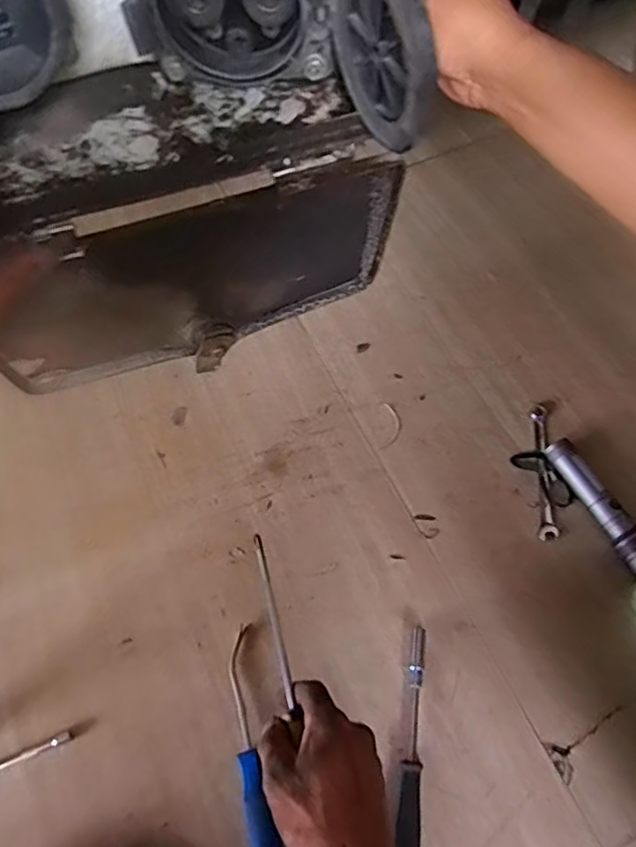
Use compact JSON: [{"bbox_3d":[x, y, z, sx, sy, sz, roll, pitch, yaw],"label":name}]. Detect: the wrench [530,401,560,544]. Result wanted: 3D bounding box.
[{"bbox_3d":[0.231,0.047,0.612,0.017,0.006,0.149,3,61,6],"label":"wrench"}]

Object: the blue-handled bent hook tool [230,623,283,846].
[{"bbox_3d":[-0.054,0.273,0.505,0.024,0.024,0.197,-13,61,-3],"label":"blue-handled bent hook tool"}]

